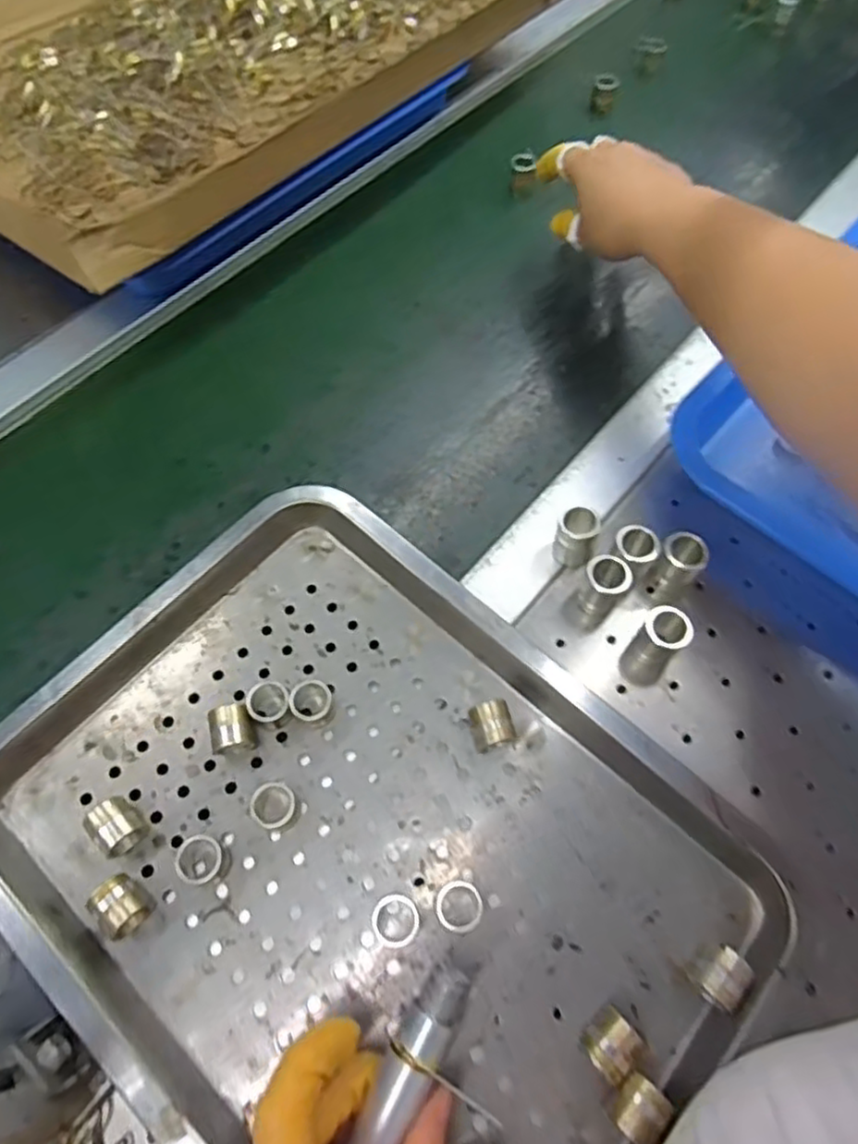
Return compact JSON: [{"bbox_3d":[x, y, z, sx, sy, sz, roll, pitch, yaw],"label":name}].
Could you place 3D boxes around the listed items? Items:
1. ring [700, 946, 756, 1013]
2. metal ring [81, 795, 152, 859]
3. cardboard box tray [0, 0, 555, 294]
[{"bbox_3d":[0.125,0.174,0.295,0.017,0.020,0.022,32,68,16],"label":"ring"},{"bbox_3d":[-0.144,0.118,0.320,0.024,0.017,0.019,38,69,18],"label":"metal ring"},{"bbox_3d":[-0.173,-0.450,0.568,0.366,0.039,0.543,35,68,17],"label":"cardboard box tray"}]

